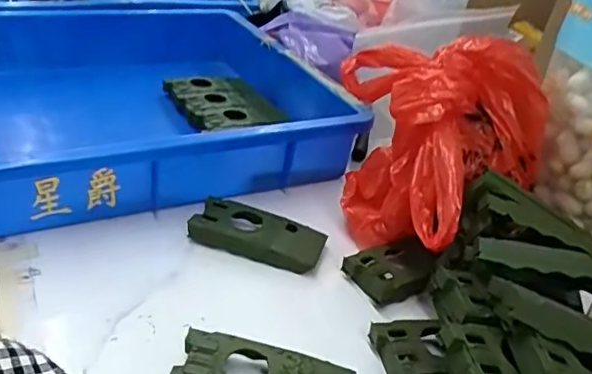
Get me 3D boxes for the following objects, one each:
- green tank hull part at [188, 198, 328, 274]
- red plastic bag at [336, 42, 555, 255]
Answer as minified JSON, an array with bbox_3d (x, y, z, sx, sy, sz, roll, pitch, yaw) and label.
[{"bbox_3d":[-0.031,0.039,0.456,0.104,0.021,0.043,12,31,8],"label":"green tank hull part"},{"bbox_3d":[0.112,-0.038,0.452,0.123,0.148,0.165,-9,35,-27],"label":"red plastic bag"}]

